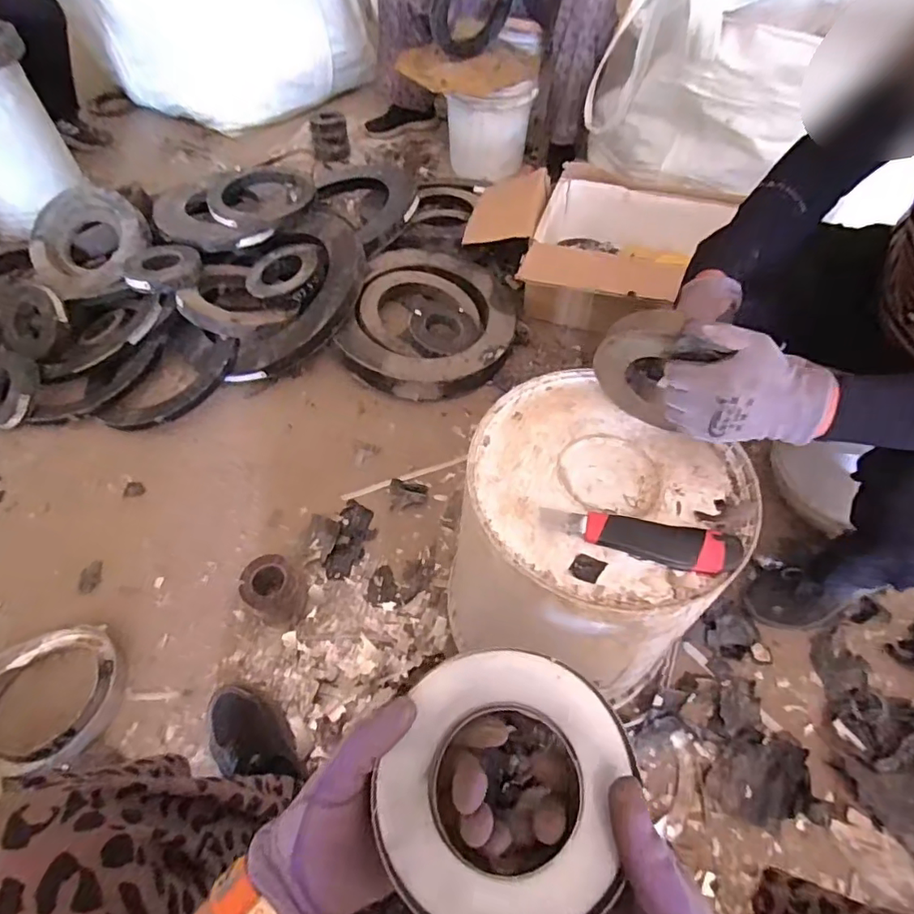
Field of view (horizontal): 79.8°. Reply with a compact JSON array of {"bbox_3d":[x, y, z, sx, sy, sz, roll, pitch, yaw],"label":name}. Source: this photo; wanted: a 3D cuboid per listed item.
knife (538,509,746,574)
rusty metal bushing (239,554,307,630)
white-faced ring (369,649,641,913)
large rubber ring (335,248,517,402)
[{"bbox_3d":[0.171,0.073,0.512,0.180,0.024,0.046,14,56,10],"label":"knife"},{"bbox_3d":[-0.281,0.209,0.854,0.090,0.071,0.097,-37,63,-23],"label":"rusty metal bushing"},{"bbox_3d":[0.028,0.185,0.304,0.131,0.007,0.141,17,70,4],"label":"white-faced ring"},{"bbox_3d":[-0.047,-0.279,1.176,0.331,0.104,0.386,11,55,7],"label":"large rubber ring"}]

